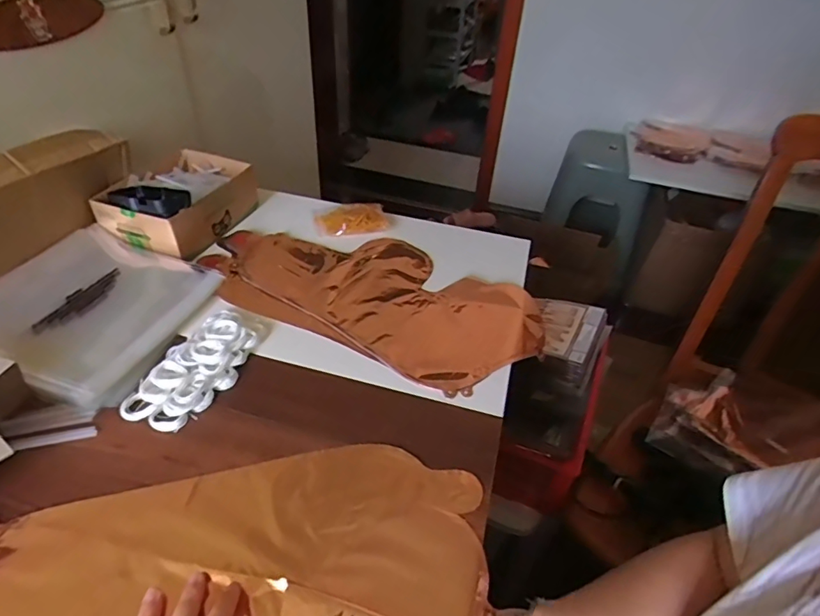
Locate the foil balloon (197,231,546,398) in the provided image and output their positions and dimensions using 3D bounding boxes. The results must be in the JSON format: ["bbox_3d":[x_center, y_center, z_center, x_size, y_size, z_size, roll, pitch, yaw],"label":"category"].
[{"bbox_3d":[-0.049,-0.030,0.622,0.421,0.009,0.216,22,44,20],"label":"foil balloon"}]

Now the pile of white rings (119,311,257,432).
[{"bbox_3d":[-0.217,0.059,0.498,0.077,0.020,0.146,14,42,12],"label":"pile of white rings"}]

